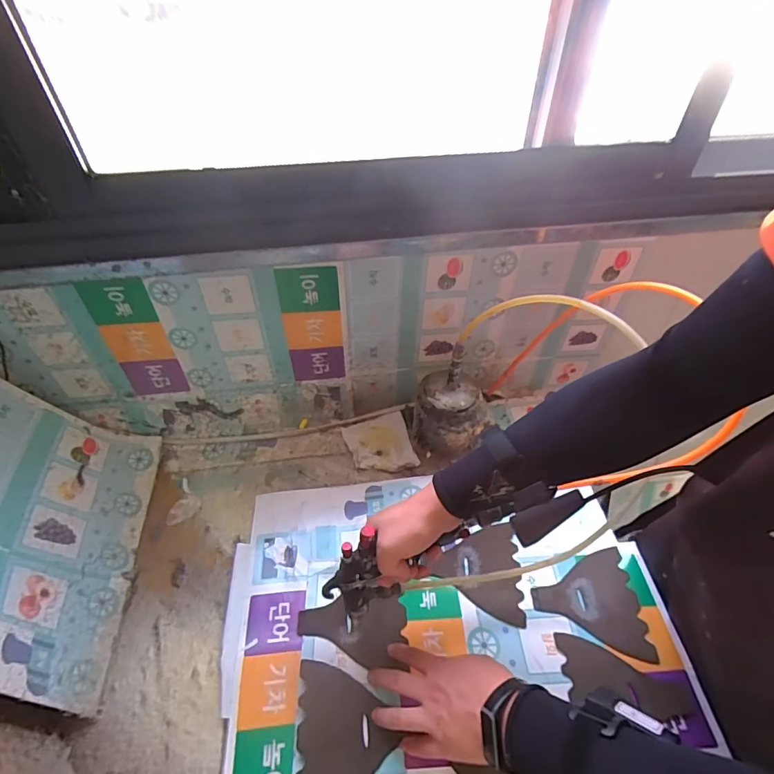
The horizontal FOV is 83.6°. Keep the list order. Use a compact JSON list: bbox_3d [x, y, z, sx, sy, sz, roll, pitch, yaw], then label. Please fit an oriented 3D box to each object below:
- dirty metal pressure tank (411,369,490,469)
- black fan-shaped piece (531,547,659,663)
[{"bbox_3d":[0.100,0.051,0.684,0.112,0.123,0.108,0,47,0],"label":"dirty metal pressure tank"},{"bbox_3d":[0.257,0.272,0.560,0.132,0.007,0.126,4,47,3],"label":"black fan-shaped piece"}]

